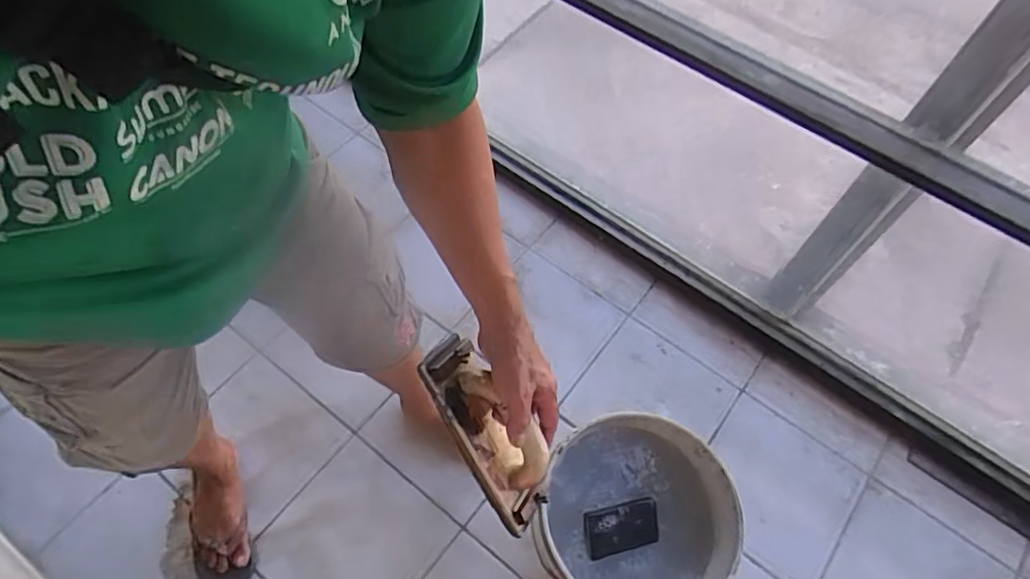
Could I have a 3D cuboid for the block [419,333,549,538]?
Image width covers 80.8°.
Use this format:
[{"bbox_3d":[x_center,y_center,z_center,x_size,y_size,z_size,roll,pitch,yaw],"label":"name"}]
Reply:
[{"bbox_3d":[-0.029,0.163,0.691,0.078,0.064,0.222,-31,100,-20],"label":"block"}]

